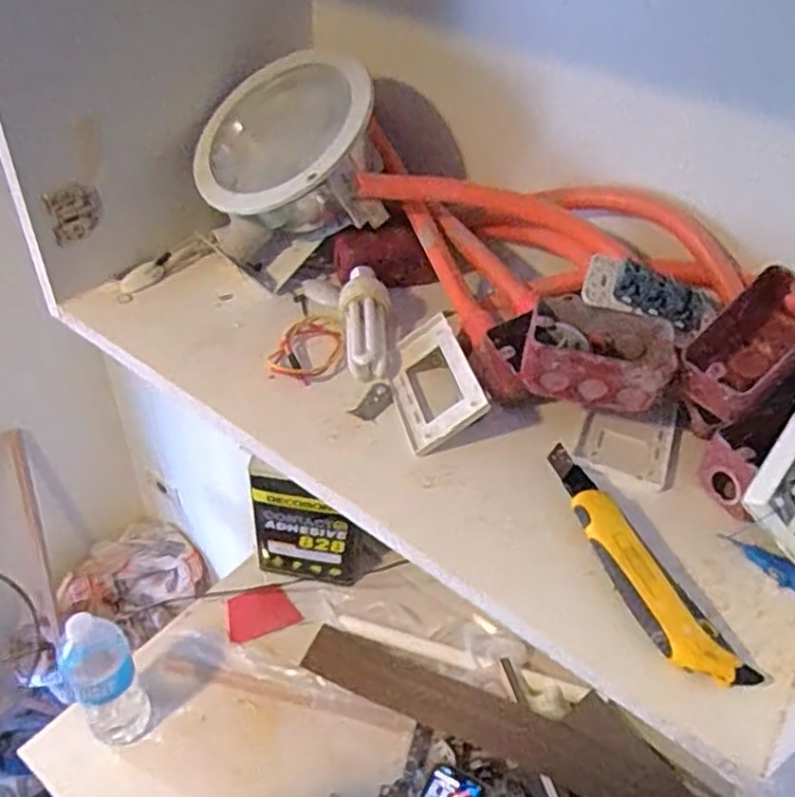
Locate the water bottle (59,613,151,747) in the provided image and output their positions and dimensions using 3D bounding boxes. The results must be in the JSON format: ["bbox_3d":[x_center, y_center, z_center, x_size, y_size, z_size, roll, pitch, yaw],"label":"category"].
[{"bbox_3d":[-0.368,0.361,0.914,0.089,0.245,0.068,-26,50,-28],"label":"water bottle"}]

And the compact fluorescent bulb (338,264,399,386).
[{"bbox_3d":[-0.026,-0.071,0.638,0.051,0.037,0.123,-2,42,-2],"label":"compact fluorescent bulb"}]

